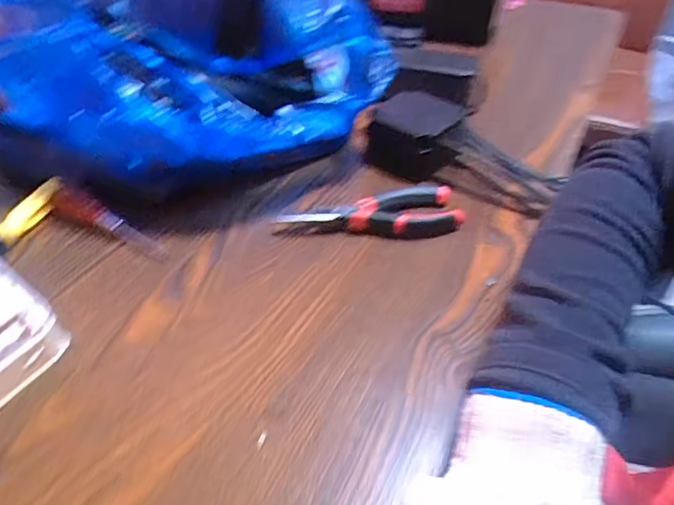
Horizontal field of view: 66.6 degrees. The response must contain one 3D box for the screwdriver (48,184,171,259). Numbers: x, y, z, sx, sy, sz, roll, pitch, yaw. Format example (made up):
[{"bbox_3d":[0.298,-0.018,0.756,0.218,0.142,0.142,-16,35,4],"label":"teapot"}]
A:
[{"bbox_3d":[-0.203,-0.027,0.457,0.133,0.020,0.025,21,48,23],"label":"screwdriver"}]

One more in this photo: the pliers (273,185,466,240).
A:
[{"bbox_3d":[0.029,-0.037,0.461,0.158,0.019,0.053,-1,43,1],"label":"pliers"}]

